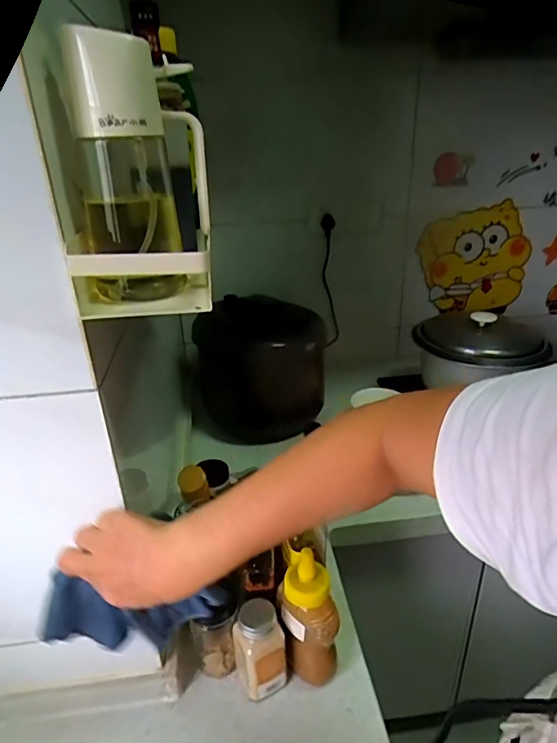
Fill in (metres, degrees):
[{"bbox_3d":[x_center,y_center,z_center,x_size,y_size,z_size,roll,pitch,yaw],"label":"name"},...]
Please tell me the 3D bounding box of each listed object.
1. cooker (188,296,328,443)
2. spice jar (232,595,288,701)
[{"bbox_3d":[-0.043,-0.015,1.050,0.288,0.257,0.219,3,27,15],"label":"cooker"},{"bbox_3d":[-0.023,0.323,0.562,0.056,0.121,0.059,-12,27,-15],"label":"spice jar"}]

